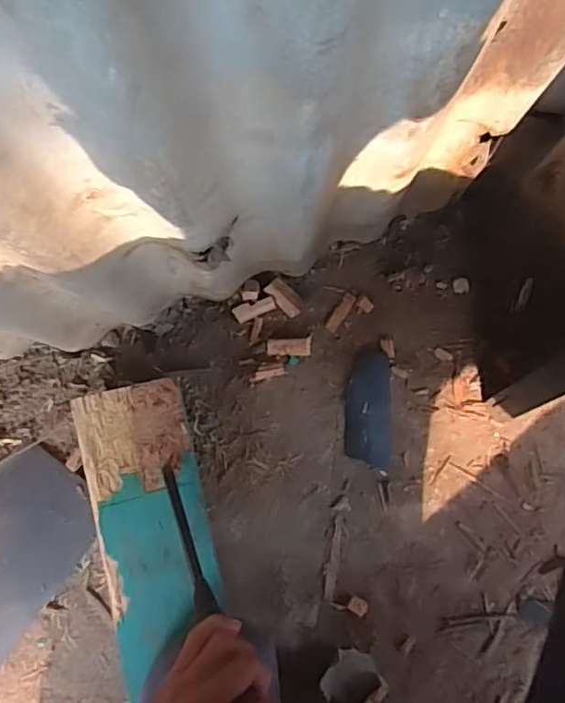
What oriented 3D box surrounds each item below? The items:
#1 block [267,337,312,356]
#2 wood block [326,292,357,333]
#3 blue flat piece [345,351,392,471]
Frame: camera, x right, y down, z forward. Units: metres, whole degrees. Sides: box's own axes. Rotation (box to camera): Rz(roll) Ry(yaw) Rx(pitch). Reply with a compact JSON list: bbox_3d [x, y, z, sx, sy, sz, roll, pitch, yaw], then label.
[{"bbox_3d":[0.007,-0.004,0.598,0.043,0.010,0.018,-3,84,-5],"label":"block"},{"bbox_3d":[0.058,-0.039,0.601,0.012,0.004,0.042,32,82,0],"label":"wood block"},{"bbox_3d":[0.085,0.058,0.597,0.046,0.010,0.111,1,83,-4],"label":"blue flat piece"}]

